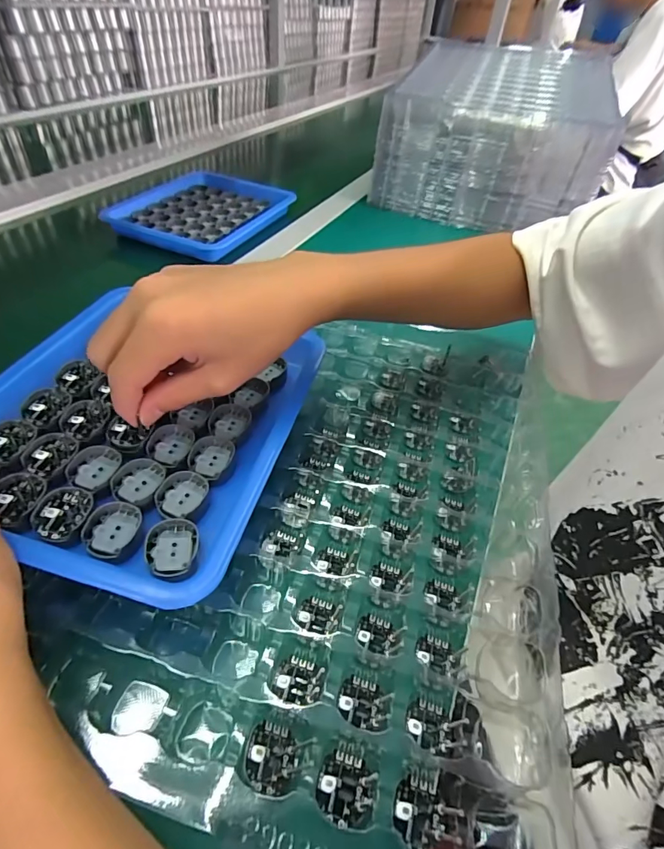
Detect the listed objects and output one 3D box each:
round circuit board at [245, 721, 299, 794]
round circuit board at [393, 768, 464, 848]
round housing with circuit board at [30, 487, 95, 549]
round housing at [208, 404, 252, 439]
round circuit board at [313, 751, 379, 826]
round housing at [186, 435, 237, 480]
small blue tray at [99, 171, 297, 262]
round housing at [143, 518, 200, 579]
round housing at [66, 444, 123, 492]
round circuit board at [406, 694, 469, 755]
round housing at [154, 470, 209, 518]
[{"bbox_3d":[-0.025,0.141,0.183,0.024,0.004,0.024,28,37,-24],"label":"round circuit board"},{"bbox_3d":[0.038,0.157,0.177,0.025,0.008,0.025,3,46,-3],"label":"round circuit board"},{"bbox_3d":[-0.136,0.045,0.219,0.023,0.010,0.033,0,46,-5],"label":"round housing with circuit board"},{"bbox_3d":[-0.065,-0.003,0.279,0.025,0.008,0.028,2,46,-4],"label":"round housing"},{"bbox_3d":[0.006,0.151,0.182,0.024,0.004,0.023,3,46,-3],"label":"round circuit board"},{"bbox_3d":[-0.072,0.018,0.259,0.024,0.006,0.029,17,47,11],"label":"round housing"},{"bbox_3d":[-0.166,-0.285,0.579,0.190,0.020,0.218,17,47,11],"label":"small blue tray"},{"bbox_3d":[-0.080,0.062,0.216,0.024,0.009,0.033,-2,46,-7],"label":"round housing"},{"bbox_3d":[-0.134,0.025,0.242,0.023,0.008,0.027,4,46,-1],"label":"round housing"},{"bbox_3d":[0.048,0.137,0.201,0.027,0.007,0.023,5,46,-1],"label":"round circuit board"},{"bbox_3d":[-0.083,0.038,0.238,0.026,0.006,0.026,3,46,-3],"label":"round housing"}]

